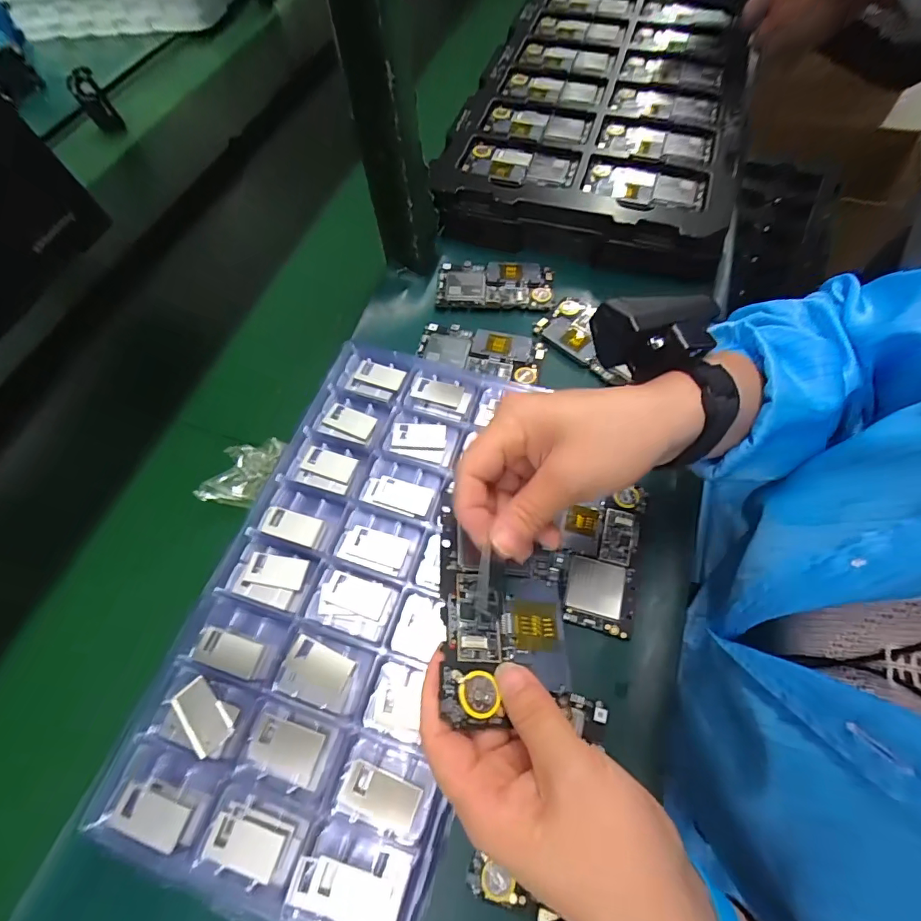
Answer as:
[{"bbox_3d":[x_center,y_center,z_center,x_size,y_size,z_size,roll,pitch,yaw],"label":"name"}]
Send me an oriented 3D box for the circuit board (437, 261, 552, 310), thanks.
[{"bbox_3d":[0.037,-0.193,0.504,0.123,0.013,0.065,2,61,2],"label":"circuit board"}]

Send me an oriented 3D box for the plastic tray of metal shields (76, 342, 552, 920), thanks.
[{"bbox_3d":[-0.073,0.082,0.338,0.198,0.024,0.385,16,63,10],"label":"plastic tray of metal shields"}]

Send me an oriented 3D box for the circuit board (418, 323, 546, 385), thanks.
[{"bbox_3d":[0.020,-0.110,0.465,0.120,0.012,0.052,10,63,9],"label":"circuit board"}]

